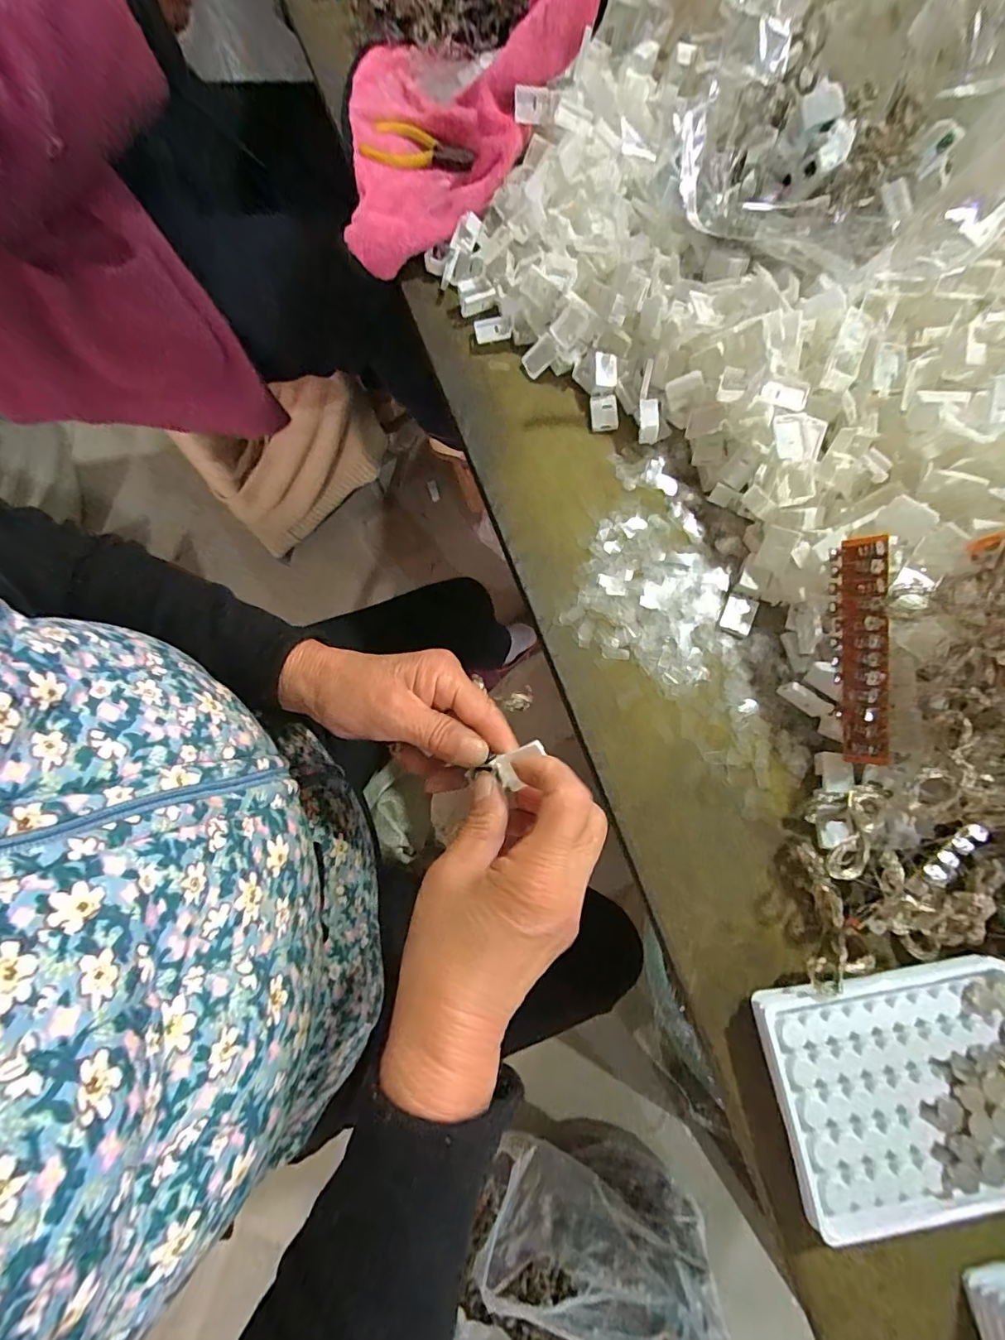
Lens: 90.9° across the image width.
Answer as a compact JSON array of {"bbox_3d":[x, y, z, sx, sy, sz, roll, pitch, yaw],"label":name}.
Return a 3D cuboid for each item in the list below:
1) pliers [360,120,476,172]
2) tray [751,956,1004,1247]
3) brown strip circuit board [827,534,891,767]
[{"bbox_3d":[-0.073,-0.475,0.450,0.112,0.012,0.051,25,75,7],"label":"pliers"},{"bbox_3d":[0.198,0.204,0.242,0.129,0.020,0.096,-8,74,-3],"label":"tray"},{"bbox_3d":[0.200,-0.009,0.276,0.007,0.026,0.124,-7,93,-39],"label":"brown strip circuit board"}]

